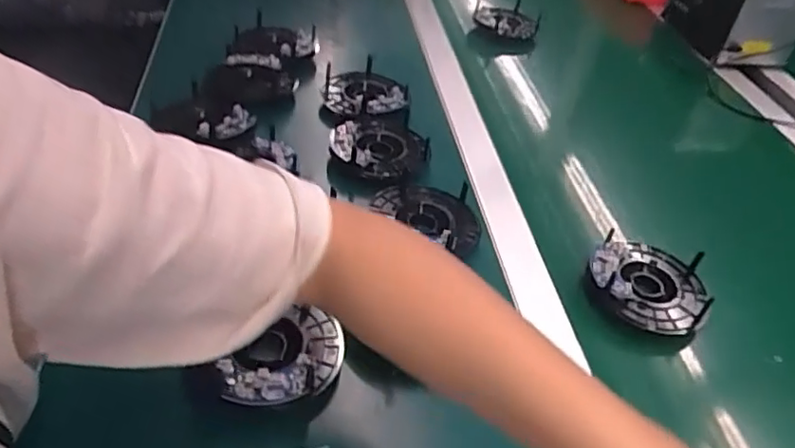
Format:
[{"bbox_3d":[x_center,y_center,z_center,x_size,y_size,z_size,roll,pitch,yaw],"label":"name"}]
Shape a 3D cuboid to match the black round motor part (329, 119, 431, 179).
[{"bbox_3d":[-0.017,-0.080,0.614,0.093,0.017,0.088,5,41,-4],"label":"black round motor part"}]

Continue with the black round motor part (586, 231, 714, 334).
[{"bbox_3d":[0.215,0.050,0.520,0.100,0.040,0.105,29,47,23],"label":"black round motor part"}]

